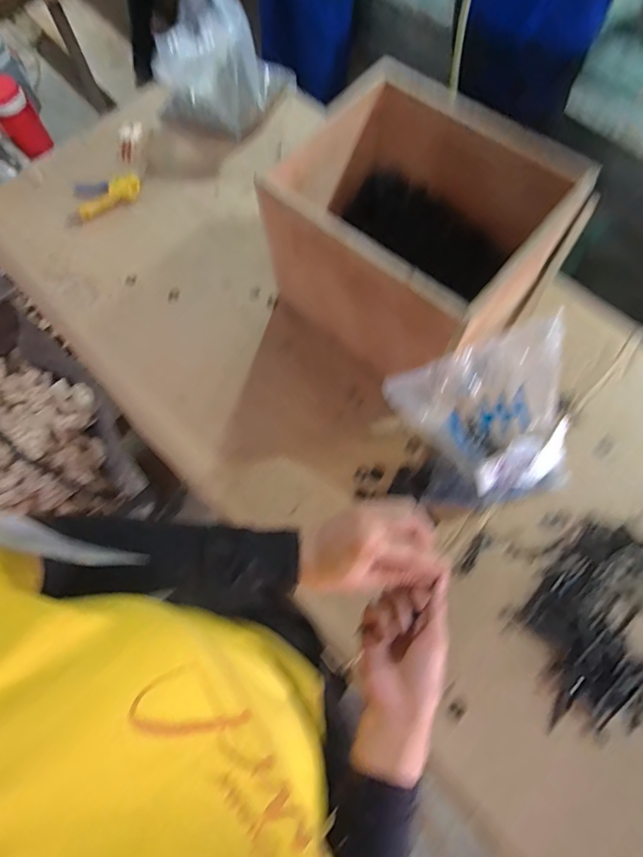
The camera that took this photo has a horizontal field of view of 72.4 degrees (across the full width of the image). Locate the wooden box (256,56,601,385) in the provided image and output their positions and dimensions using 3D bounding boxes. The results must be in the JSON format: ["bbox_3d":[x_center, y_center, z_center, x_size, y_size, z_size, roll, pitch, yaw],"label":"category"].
[{"bbox_3d":[0.133,-0.263,0.633,0.321,0.246,0.290,40,77,14],"label":"wooden box"}]

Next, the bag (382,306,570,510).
[{"bbox_3d":[0.214,0.003,0.572,0.218,0.171,0.178,-16,71,-4],"label":"bag"}]

